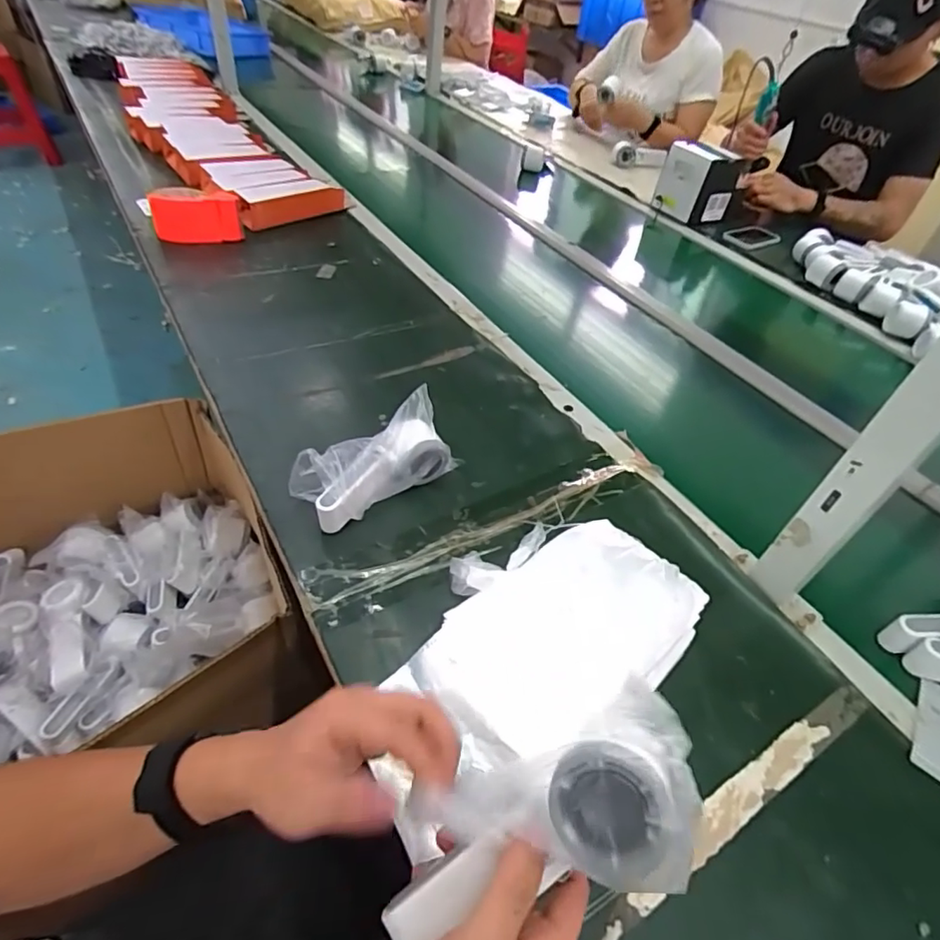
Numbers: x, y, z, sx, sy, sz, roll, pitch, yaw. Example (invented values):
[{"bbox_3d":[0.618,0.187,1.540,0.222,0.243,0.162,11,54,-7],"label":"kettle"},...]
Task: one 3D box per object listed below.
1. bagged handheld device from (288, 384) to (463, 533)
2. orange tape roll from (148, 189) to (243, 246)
[{"bbox_3d":[-0.103,-0.013,0.603,0.173,0.083,0.081,-29,55,-30],"label":"bagged handheld device"},{"bbox_3d":[-0.480,-0.447,0.970,0.142,0.071,0.078,-12,49,-20],"label":"orange tape roll"}]

